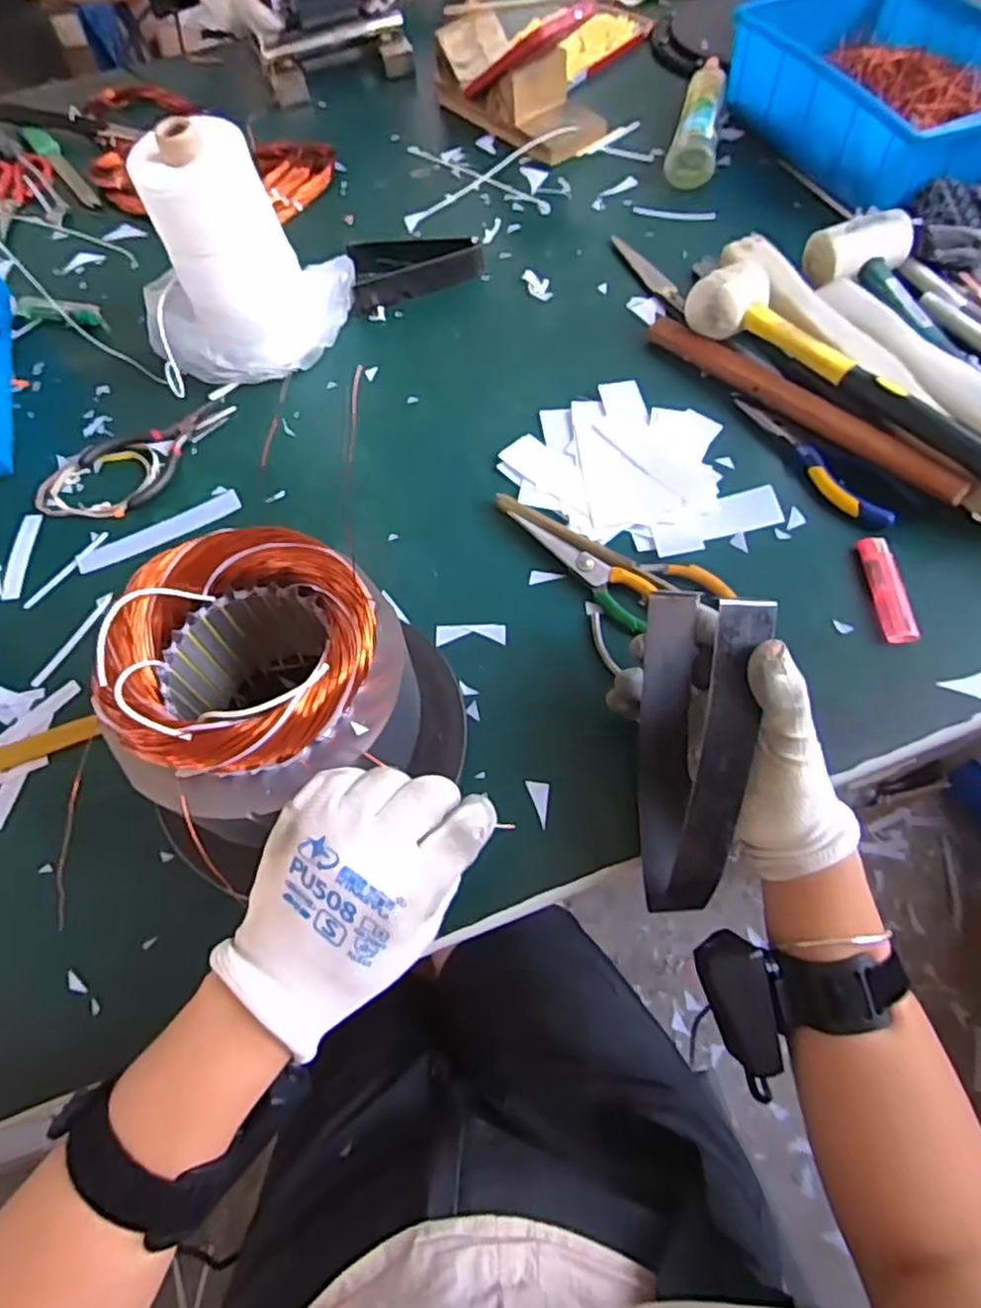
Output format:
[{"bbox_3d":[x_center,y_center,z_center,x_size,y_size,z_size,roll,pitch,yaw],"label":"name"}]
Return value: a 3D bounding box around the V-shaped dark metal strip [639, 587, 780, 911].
[{"bbox_3d":[0.111,0.041,0.364,0.046,0.122,0.164,6,63,7],"label":"V-shaped dark metal strip"}]

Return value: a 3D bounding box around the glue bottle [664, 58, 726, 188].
[{"bbox_3d":[0.223,-0.575,0.723,0.049,0.038,0.214,10,63,9],"label":"glue bottle"}]

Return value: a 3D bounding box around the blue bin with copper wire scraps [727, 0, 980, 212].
[{"bbox_3d":[0.388,-0.553,0.670,0.185,0.093,0.288,-22,63,-8],"label":"blue bin with copper wire scraps"}]

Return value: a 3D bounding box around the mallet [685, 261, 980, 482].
[{"bbox_3d":[0.267,-0.206,0.517,0.052,0.055,0.281,-33,65,-14],"label":"mallet"}]

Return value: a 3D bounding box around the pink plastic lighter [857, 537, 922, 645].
[{"bbox_3d":[0.271,-0.044,0.462,0.020,0.013,0.080,-4,62,1],"label":"pink plastic lighter"}]

